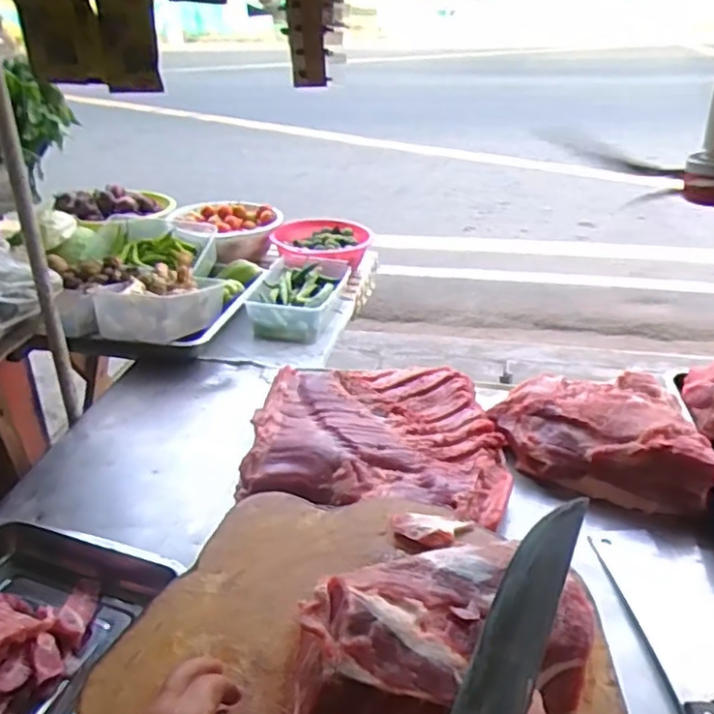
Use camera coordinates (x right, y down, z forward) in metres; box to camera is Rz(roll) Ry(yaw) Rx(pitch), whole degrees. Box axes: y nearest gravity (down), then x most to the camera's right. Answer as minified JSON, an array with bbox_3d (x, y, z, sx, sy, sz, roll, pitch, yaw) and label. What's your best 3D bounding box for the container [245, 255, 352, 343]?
[{"bbox_3d":[-0.117,-0.120,1.289,0.158,0.065,0.244,8,32,11],"label":"container"}]

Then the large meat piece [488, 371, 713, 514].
[{"bbox_3d":[0.327,0.097,0.892,0.268,0.080,0.211,8,32,12],"label":"large meat piece"}]

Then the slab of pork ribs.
[{"bbox_3d":[0.031,0.112,0.901,0.343,0.061,0.292,6,32,8],"label":"slab of pork ribs"}]

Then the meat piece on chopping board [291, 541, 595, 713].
[{"bbox_3d":[0.046,0.219,0.496,0.212,0.086,0.132,-7,32,-13],"label":"meat piece on chopping board"}]

